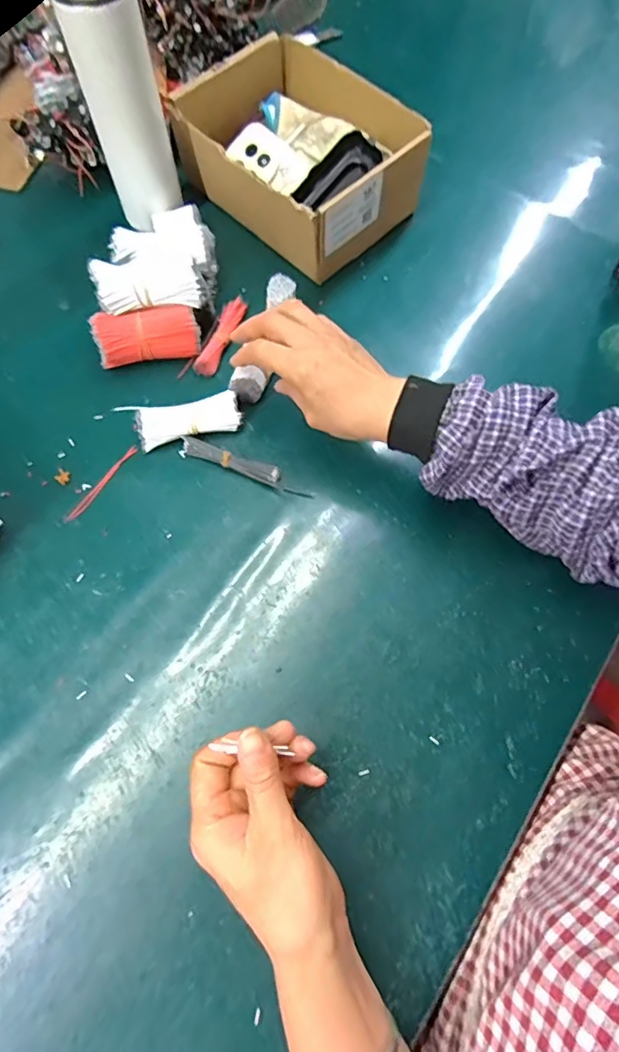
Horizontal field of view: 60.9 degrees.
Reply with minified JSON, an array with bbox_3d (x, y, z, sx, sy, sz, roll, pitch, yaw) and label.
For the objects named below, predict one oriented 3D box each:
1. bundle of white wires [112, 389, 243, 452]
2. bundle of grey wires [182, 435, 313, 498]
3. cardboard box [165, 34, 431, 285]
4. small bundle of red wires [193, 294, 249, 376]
[{"bbox_3d":[-0.110,-0.093,0.466,0.096,0.026,0.033,-14,68,-7],"label":"bundle of white wires"},{"bbox_3d":[-0.054,-0.051,0.456,0.118,0.015,0.014,20,68,7],"label":"bundle of grey wires"},{"bbox_3d":[-0.011,-0.381,0.550,0.227,0.085,0.181,42,73,15],"label":"cardboard box"},{"bbox_3d":[-0.085,-0.182,0.510,0.023,0.014,0.088,18,68,6],"label":"small bundle of red wires"}]

